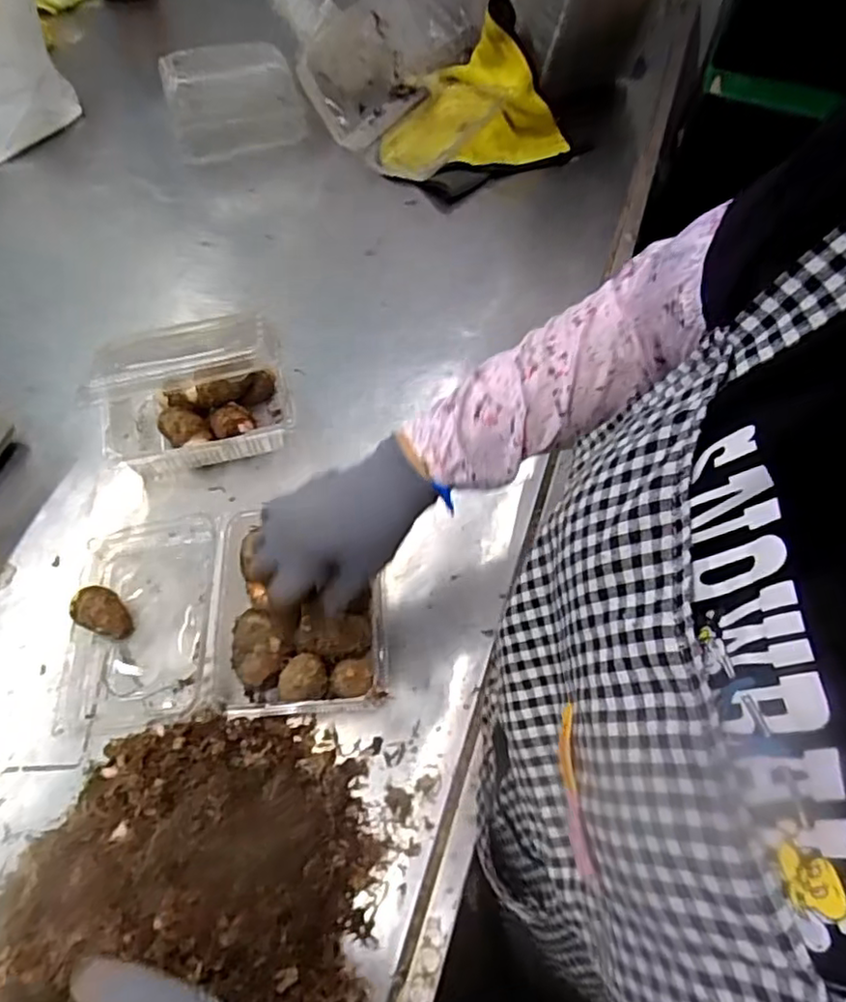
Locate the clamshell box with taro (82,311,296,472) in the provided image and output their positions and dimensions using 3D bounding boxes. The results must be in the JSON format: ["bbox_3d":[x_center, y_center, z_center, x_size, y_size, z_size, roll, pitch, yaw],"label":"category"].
[{"bbox_3d":[-0.211,-0.092,0.601,0.168,0.119,0.091,-11,61,-6],"label":"clamshell box with taro"}]

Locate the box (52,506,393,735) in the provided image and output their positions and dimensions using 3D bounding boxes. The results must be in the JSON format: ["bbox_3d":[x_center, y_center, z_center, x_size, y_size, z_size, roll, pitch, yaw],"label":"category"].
[{"bbox_3d":[-0.162,0.092,0.527,0.259,0.055,0.166,-1,60,0],"label":"box"}]

